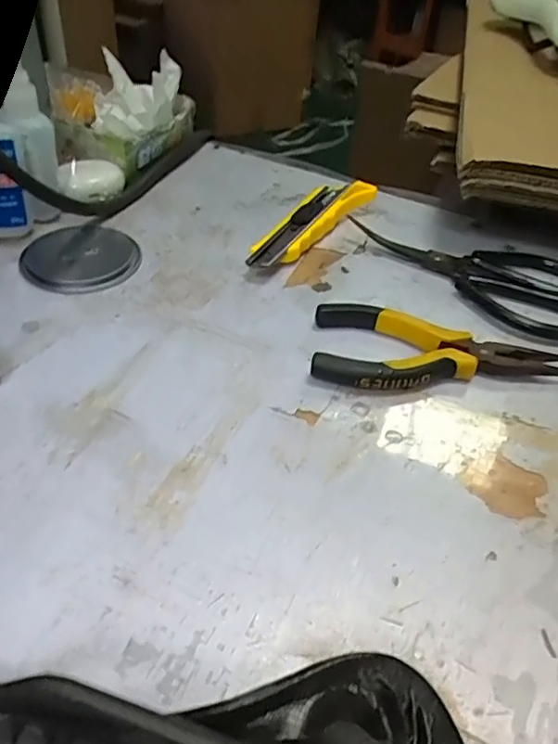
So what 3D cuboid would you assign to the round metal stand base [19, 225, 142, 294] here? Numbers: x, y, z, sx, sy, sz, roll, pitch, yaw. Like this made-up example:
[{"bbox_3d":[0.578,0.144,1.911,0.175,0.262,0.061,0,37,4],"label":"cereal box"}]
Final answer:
[{"bbox_3d":[-0.141,-0.083,0.406,0.079,0.009,0.082,-2,44,-8],"label":"round metal stand base"}]

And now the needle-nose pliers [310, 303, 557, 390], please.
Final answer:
[{"bbox_3d":[0.097,-0.016,0.355,0.155,0.017,0.066,0,44,-6],"label":"needle-nose pliers"}]

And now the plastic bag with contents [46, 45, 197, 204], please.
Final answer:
[{"bbox_3d":[-0.154,-0.216,0.489,0.116,0.075,0.173,19,46,17],"label":"plastic bag with contents"}]

